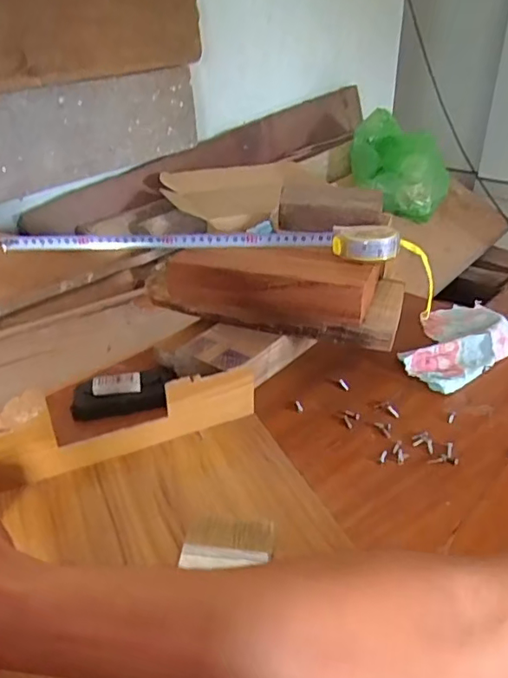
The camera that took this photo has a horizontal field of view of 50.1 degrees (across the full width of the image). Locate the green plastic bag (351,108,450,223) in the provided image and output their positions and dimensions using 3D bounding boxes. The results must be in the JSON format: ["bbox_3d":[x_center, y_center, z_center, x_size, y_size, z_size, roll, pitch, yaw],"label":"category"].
[{"bbox_3d":[0.417,-0.494,1.549,0.273,0.231,0.285,5,31,11],"label":"green plastic bag"}]

